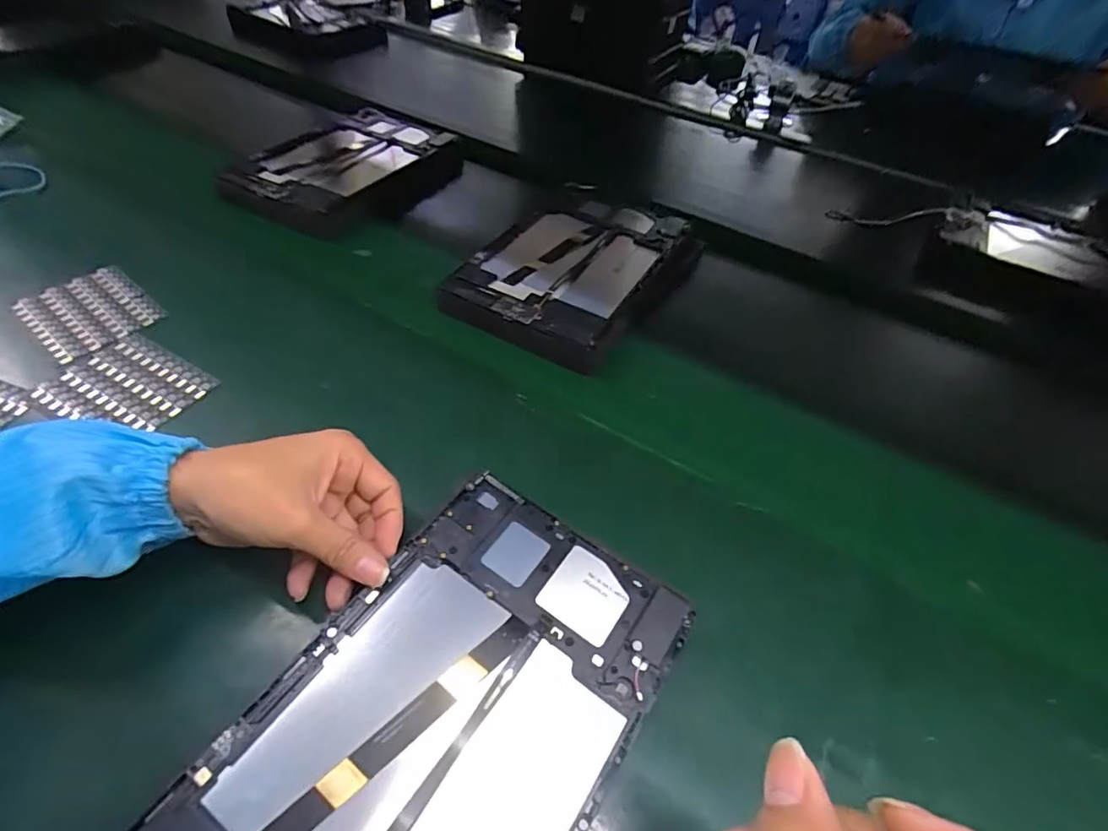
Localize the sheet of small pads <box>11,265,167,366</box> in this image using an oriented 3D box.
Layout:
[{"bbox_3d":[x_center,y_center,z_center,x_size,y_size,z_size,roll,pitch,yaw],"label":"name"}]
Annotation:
[{"bbox_3d":[-0.379,-0.085,0.437,0.093,0.006,0.080,37,58,18],"label":"sheet of small pads"}]

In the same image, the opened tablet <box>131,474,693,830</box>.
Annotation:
[{"bbox_3d":[-0.052,0.142,0.243,0.148,0.012,0.234,30,52,18],"label":"opened tablet"}]

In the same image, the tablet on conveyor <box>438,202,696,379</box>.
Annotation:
[{"bbox_3d":[0.025,-0.139,0.507,0.158,0.030,0.234,29,52,17],"label":"tablet on conveyor"}]

